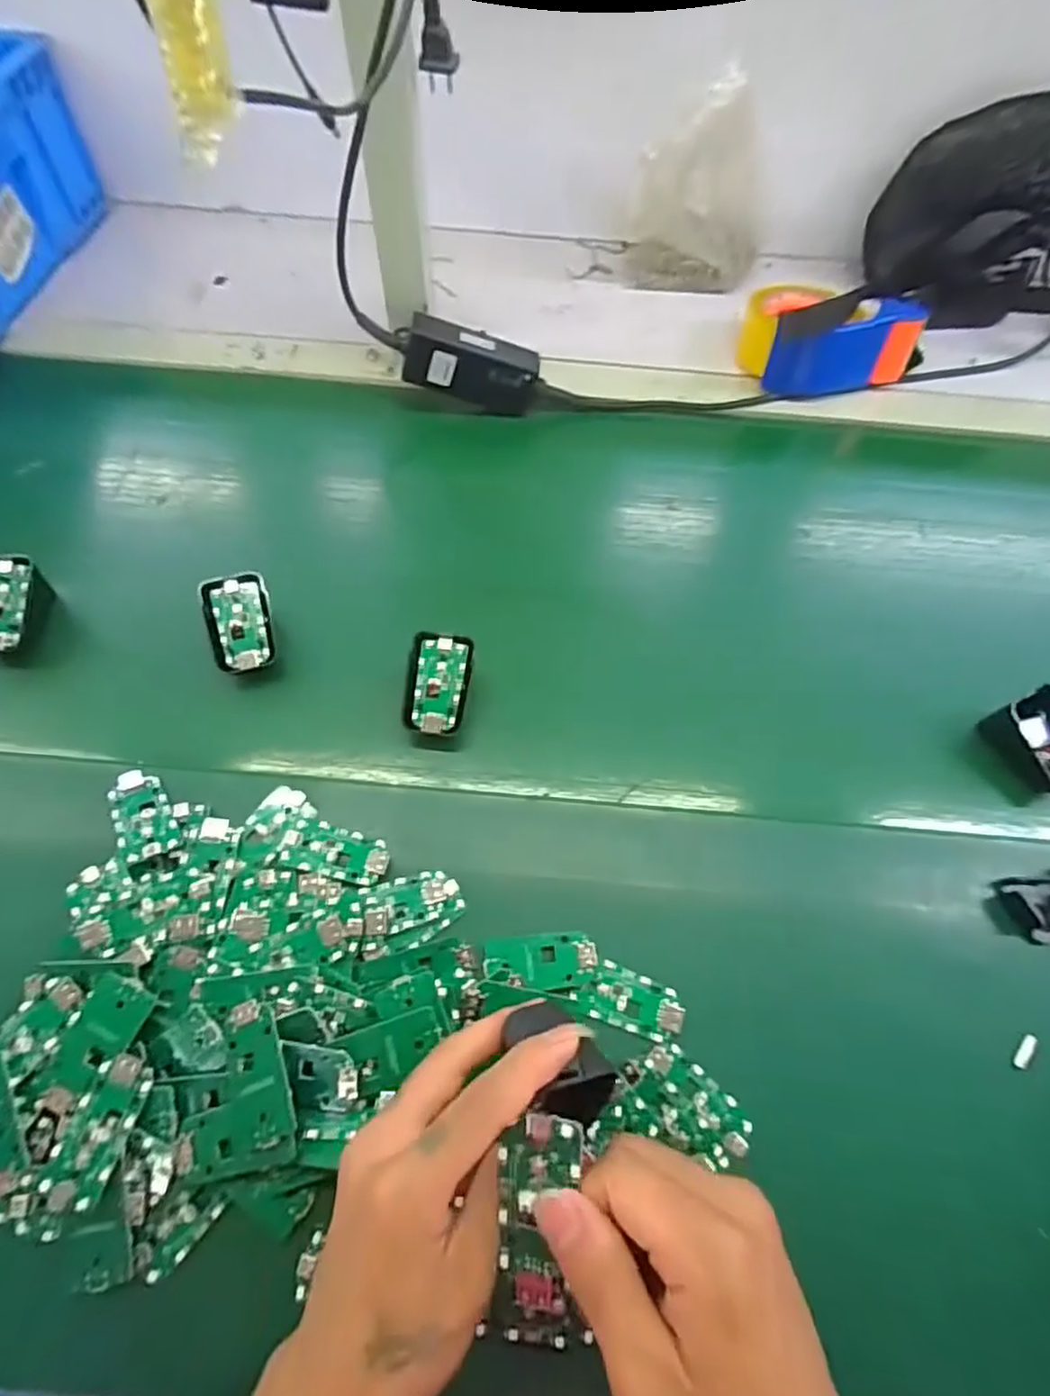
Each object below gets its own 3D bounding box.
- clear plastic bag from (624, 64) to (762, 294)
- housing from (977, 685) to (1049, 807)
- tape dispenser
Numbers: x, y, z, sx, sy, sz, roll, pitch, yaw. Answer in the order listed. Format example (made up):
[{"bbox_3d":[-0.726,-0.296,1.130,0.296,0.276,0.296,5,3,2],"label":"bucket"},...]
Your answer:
[{"bbox_3d":[0.180,-0.504,0.651,0.151,0.160,0.066,7,61,0],"label":"clear plastic bag"},{"bbox_3d":[0.348,0.034,0.440,0.050,0.038,0.065,-20,65,-14],"label":"housing"},{"bbox_3d":[0.296,-0.356,0.622,0.166,0.070,0.111,-5,62,-6],"label":"tape dispenser"}]

